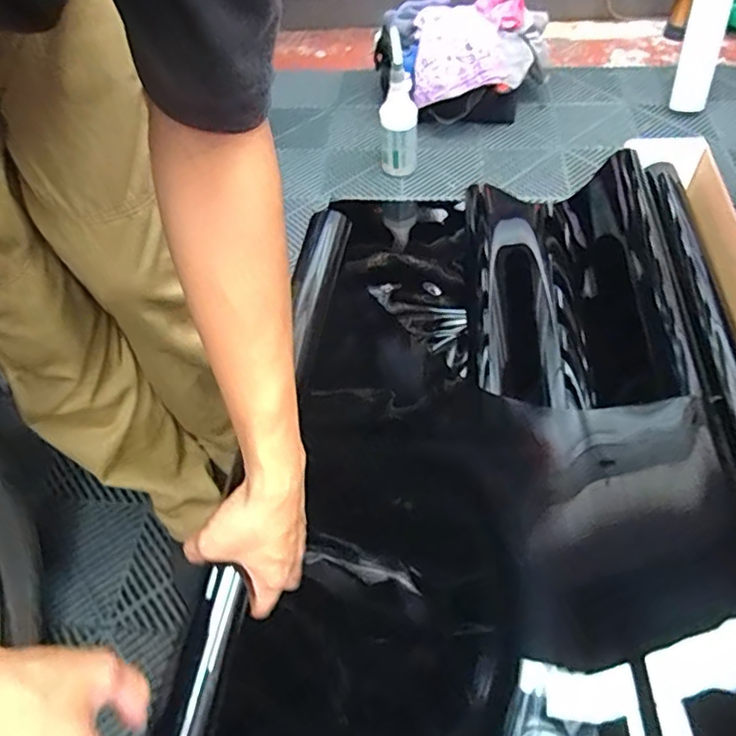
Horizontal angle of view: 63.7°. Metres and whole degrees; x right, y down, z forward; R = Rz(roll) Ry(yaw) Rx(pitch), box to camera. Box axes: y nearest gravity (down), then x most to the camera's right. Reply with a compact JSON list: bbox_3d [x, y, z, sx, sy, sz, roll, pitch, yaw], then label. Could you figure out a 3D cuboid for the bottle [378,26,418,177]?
[{"bbox_3d":[0.073,-0.590,1.365,0.092,0.295,0.097,2,53,6],"label":"bottle"}]

